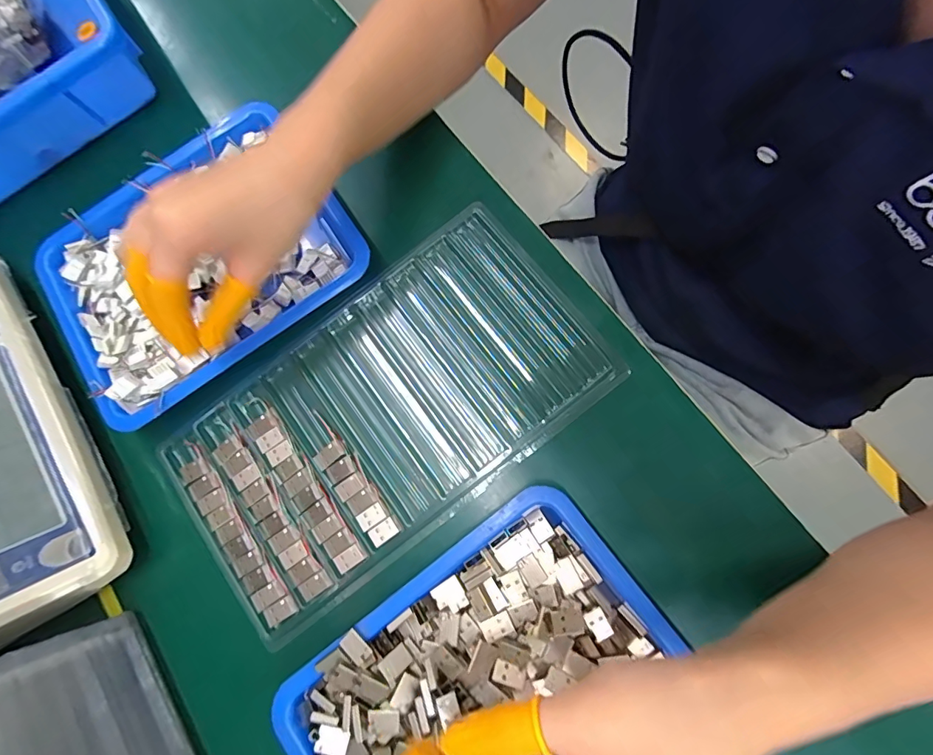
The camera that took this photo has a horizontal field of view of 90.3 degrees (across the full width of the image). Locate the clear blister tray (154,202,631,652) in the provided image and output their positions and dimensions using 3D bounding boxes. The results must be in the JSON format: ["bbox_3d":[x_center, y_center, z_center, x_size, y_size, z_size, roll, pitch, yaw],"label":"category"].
[{"bbox_3d":[-0.057,0.025,0.319,0.292,0.015,0.161,-38,77,-3],"label":"clear blister tray"}]

